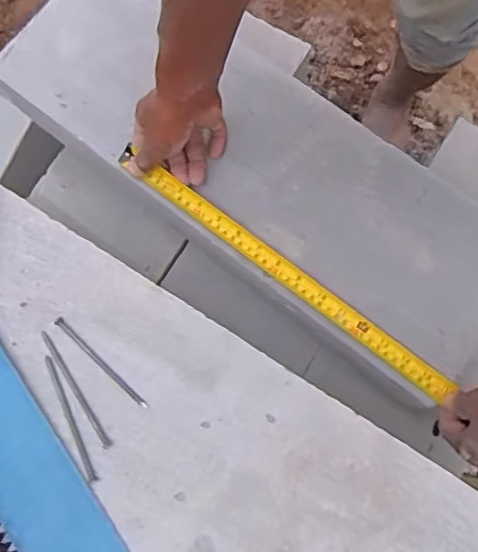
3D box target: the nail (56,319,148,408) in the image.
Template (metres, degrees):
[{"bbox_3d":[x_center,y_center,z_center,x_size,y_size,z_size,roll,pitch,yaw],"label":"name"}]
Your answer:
[{"bbox_3d":[-0.113,0.071,0.462,0.101,0.004,0.007,42,82,9],"label":"nail"}]

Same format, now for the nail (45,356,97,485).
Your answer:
[{"bbox_3d":[-0.136,0.115,0.454,0.008,0.004,0.105,-24,78,-4],"label":"nail"}]

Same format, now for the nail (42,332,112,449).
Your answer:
[{"bbox_3d":[-0.133,0.092,0.457,0.008,0.004,0.106,-33,79,-5],"label":"nail"}]

